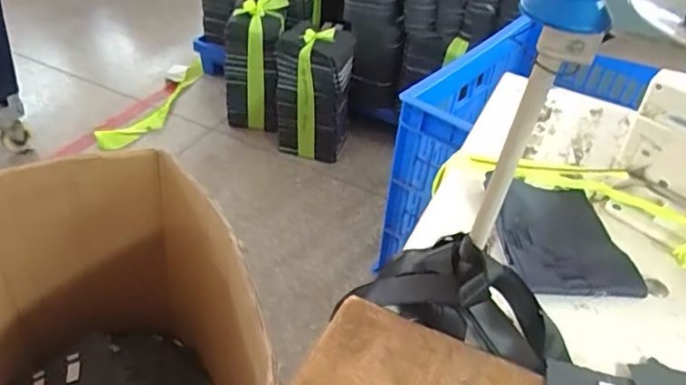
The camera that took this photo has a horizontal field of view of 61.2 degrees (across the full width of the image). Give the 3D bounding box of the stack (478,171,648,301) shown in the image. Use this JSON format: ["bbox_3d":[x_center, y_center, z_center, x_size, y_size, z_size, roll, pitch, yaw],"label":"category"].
[{"bbox_3d":[0.225,0.039,0.613,0.128,0.020,0.167,0,40,-10],"label":"stack"}]

